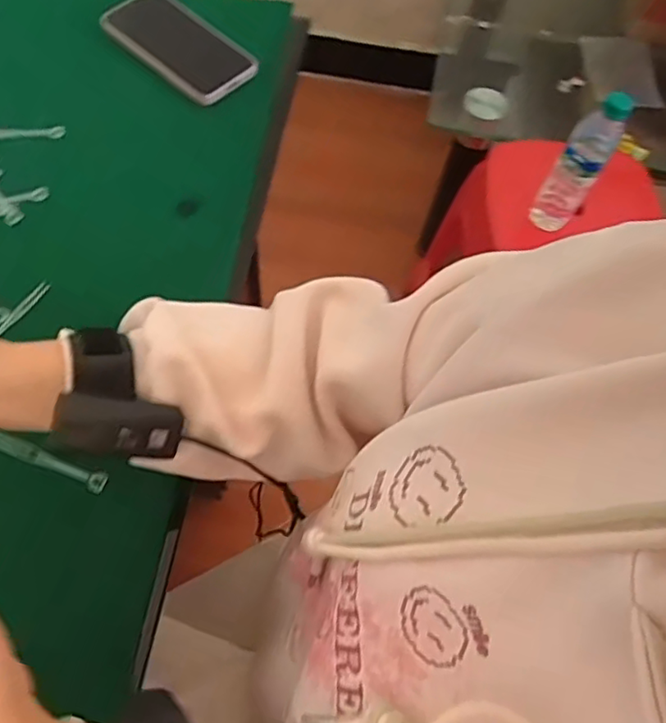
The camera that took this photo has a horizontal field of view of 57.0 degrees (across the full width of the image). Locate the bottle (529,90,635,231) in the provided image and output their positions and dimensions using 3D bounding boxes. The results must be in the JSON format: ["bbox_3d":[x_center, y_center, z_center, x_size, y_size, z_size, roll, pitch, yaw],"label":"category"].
[{"bbox_3d":[0.344,-0.273,0.863,0.064,0.225,0.065,29,65,10],"label":"bottle"}]

